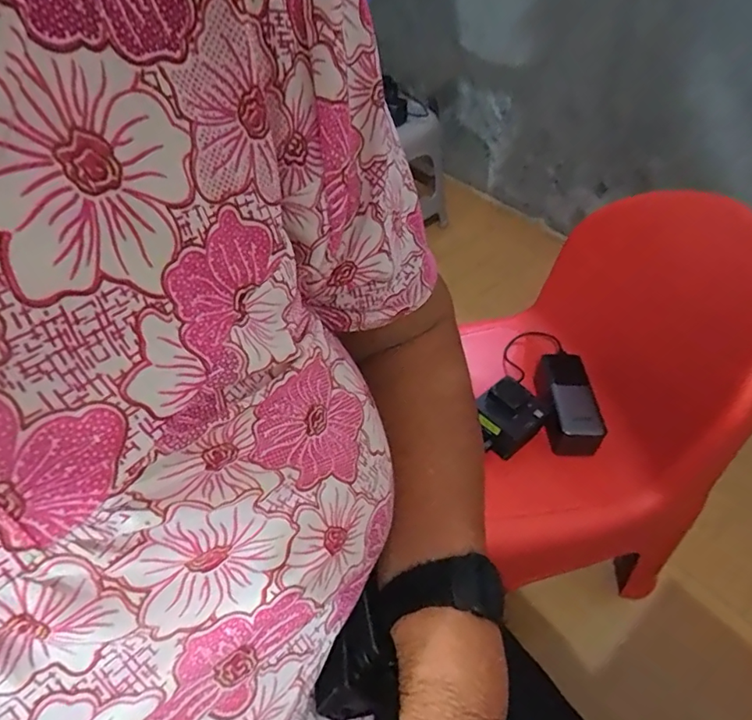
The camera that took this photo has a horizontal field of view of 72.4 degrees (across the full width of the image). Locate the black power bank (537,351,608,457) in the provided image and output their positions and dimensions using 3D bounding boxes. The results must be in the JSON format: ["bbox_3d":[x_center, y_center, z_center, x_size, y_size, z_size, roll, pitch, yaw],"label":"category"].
[{"bbox_3d":[0.244,0.052,0.663,0.060,0.046,0.143,0,49,0],"label":"black power bank"}]

